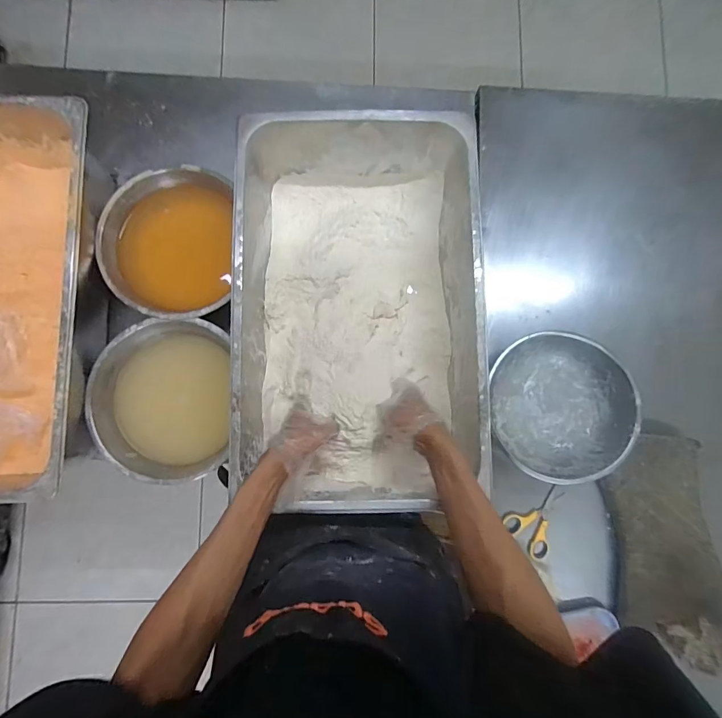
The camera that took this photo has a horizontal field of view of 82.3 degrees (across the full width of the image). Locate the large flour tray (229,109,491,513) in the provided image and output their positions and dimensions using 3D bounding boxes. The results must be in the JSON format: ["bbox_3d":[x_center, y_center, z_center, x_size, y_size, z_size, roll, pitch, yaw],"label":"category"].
[{"bbox_3d":[-0.003,-0.068,0.611,0.321,0.155,0.519,-1,83,-1],"label":"large flour tray"}]

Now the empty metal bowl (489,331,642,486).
[{"bbox_3d":[0.308,0.072,0.648,0.199,0.074,0.212,0,83,-1],"label":"empty metal bowl"}]

